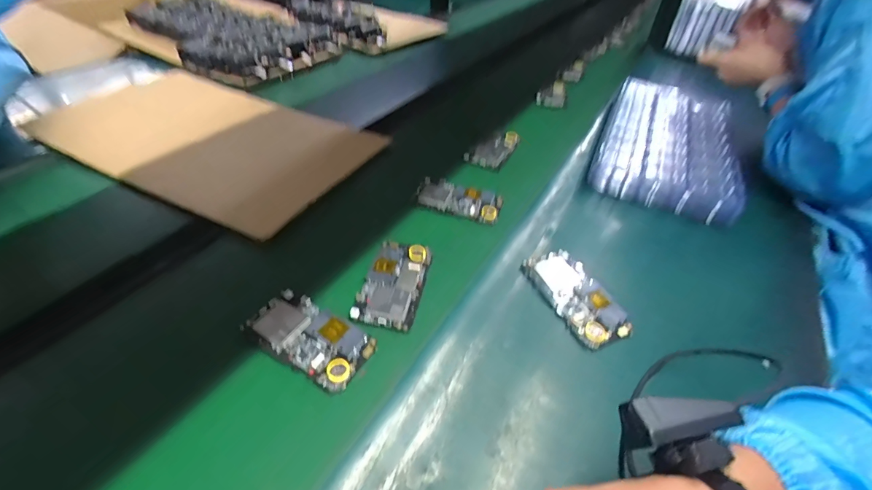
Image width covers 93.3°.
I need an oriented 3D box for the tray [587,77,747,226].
[{"bbox_3d":[0.420,-0.196,0.739,0.215,0.055,0.457,21,46,19],"label":"tray"}]

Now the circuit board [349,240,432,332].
[{"bbox_3d":[-0.047,0.040,0.469,0.065,0.006,0.123,9,43,7],"label":"circuit board"}]

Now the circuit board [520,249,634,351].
[{"bbox_3d":[0.159,0.056,0.465,0.069,0.012,0.124,-17,46,-19],"label":"circuit board"}]

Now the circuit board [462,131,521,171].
[{"bbox_3d":[0.100,-0.170,0.715,0.061,0.017,0.122,21,46,19],"label":"circuit board"}]

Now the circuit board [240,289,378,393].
[{"bbox_3d":[-0.126,0.088,0.406,0.126,0.008,0.066,24,47,21],"label":"circuit board"}]

